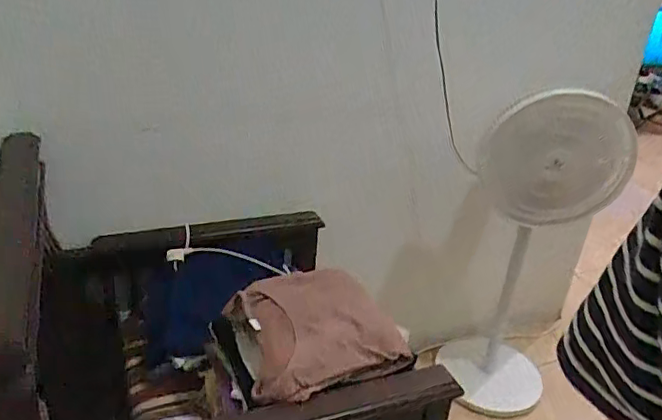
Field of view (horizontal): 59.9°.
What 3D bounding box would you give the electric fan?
[{"bbox_3d":[0.509,0.129,1.514,0.326,0.918,0.375,16,27,21],"label":"electric fan"}]

